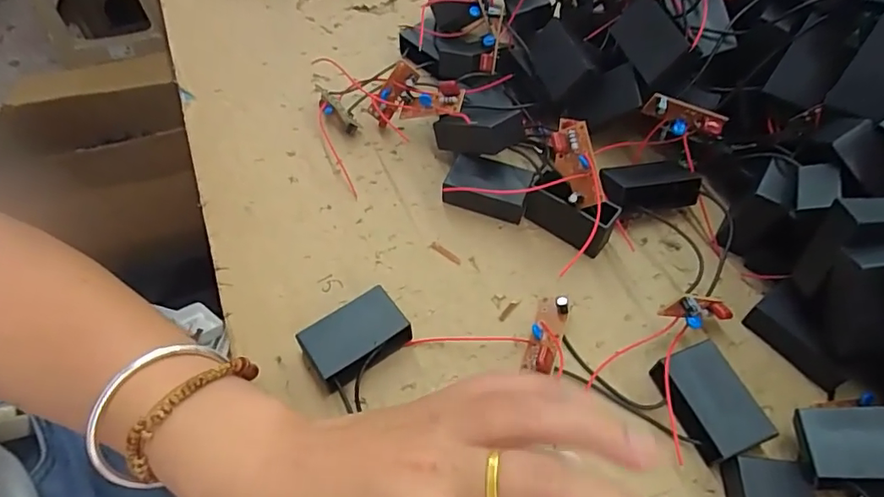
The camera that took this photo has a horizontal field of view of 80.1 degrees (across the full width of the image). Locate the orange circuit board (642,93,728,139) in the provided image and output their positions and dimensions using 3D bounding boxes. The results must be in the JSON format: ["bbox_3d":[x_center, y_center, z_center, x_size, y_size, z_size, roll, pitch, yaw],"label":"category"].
[{"bbox_3d":[0.138,-0.074,0.302,0.045,0.018,0.008,19,57,-4],"label":"orange circuit board"}]

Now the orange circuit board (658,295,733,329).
[{"bbox_3d":[0.123,0.030,0.251,0.040,0.018,0.012,8,50,-33],"label":"orange circuit board"}]

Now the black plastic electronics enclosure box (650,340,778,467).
[{"bbox_3d":[0.121,0.070,0.239,0.030,0.018,0.047,-19,58,-12],"label":"black plastic electronics enclosure box"}]

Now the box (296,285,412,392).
[{"bbox_3d":[-0.042,0.044,0.256,0.046,0.019,0.030,-29,61,-18],"label":"box"}]

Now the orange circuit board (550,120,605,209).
[{"bbox_3d":[0.072,-0.046,0.280,0.021,0.012,0.047,-14,78,-9],"label":"orange circuit board"}]

